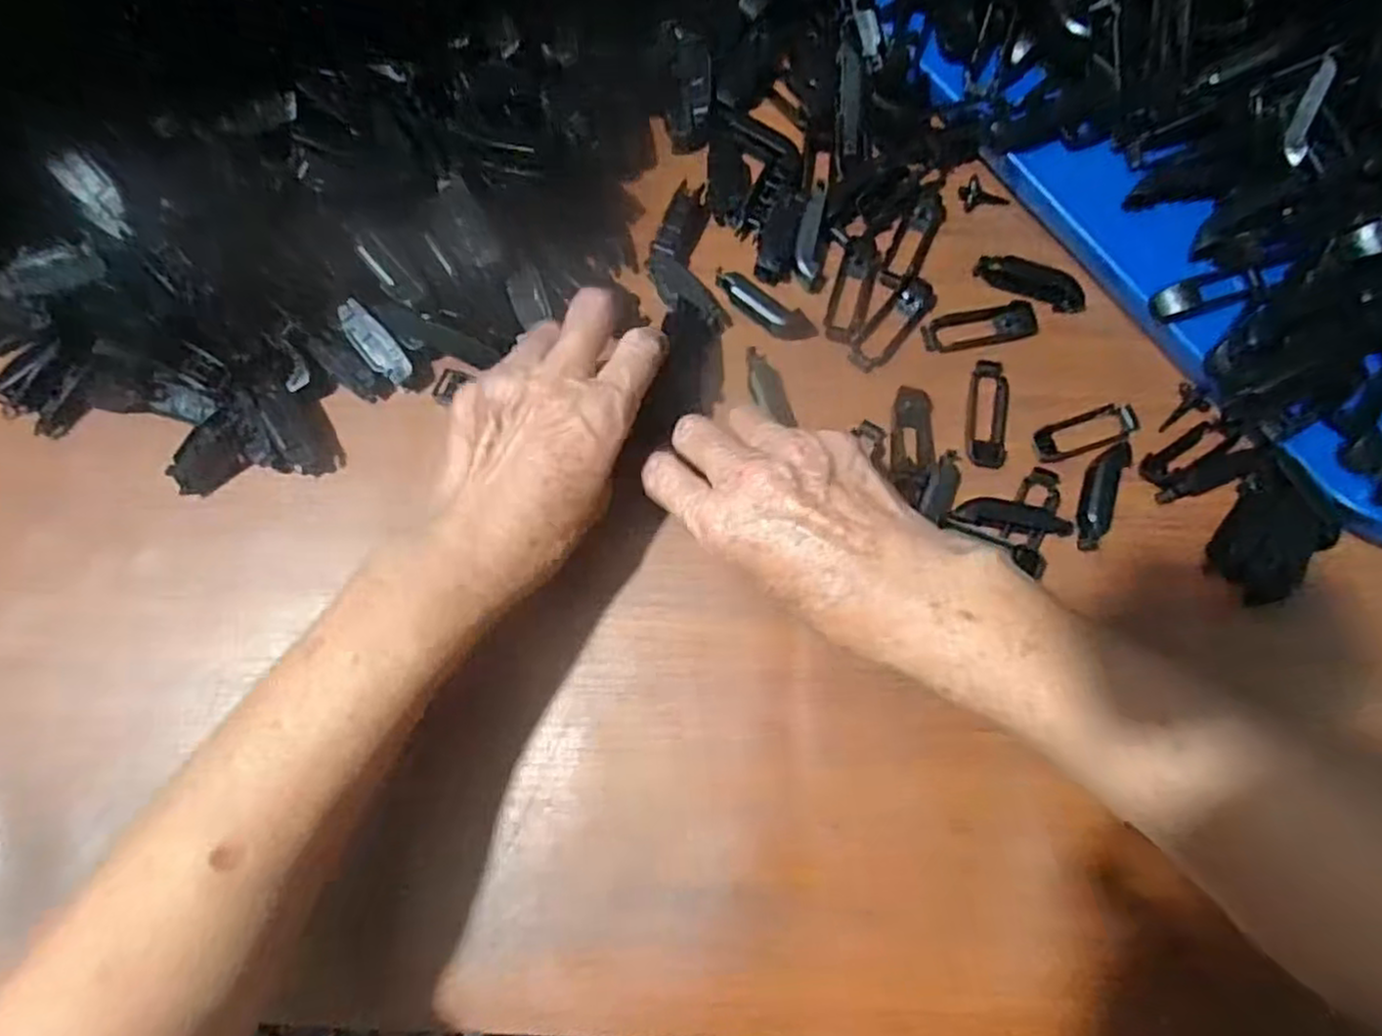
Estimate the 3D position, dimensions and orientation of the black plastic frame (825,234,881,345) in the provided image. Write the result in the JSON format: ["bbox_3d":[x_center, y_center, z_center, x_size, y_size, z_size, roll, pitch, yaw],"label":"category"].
[{"bbox_3d":[0.085,-0.120,0.384,0.020,0.007,0.059,15,78,3],"label":"black plastic frame"}]

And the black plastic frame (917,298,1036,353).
[{"bbox_3d":[0.151,-0.098,0.378,0.059,0.010,0.021,-8,78,-2],"label":"black plastic frame"}]

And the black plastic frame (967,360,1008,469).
[{"bbox_3d":[0.150,-0.052,0.368,0.020,0.006,0.057,6,77,1],"label":"black plastic frame"}]

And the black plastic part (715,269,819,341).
[{"bbox_3d":[0.037,-0.108,0.379,0.057,0.015,0.016,28,79,6],"label":"black plastic part"}]

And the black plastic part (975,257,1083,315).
[{"bbox_3d":[0.177,-0.123,0.379,0.057,0.010,0.019,24,78,5],"label":"black plastic part"}]

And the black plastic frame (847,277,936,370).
[{"bbox_3d":[0.105,-0.101,0.381,0.021,0.004,0.059,38,80,8],"label":"black plastic frame"}]

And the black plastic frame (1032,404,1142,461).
[{"bbox_3d":[0.197,-0.043,0.359,0.055,0.011,0.020,-18,78,-4],"label":"black plastic frame"}]

